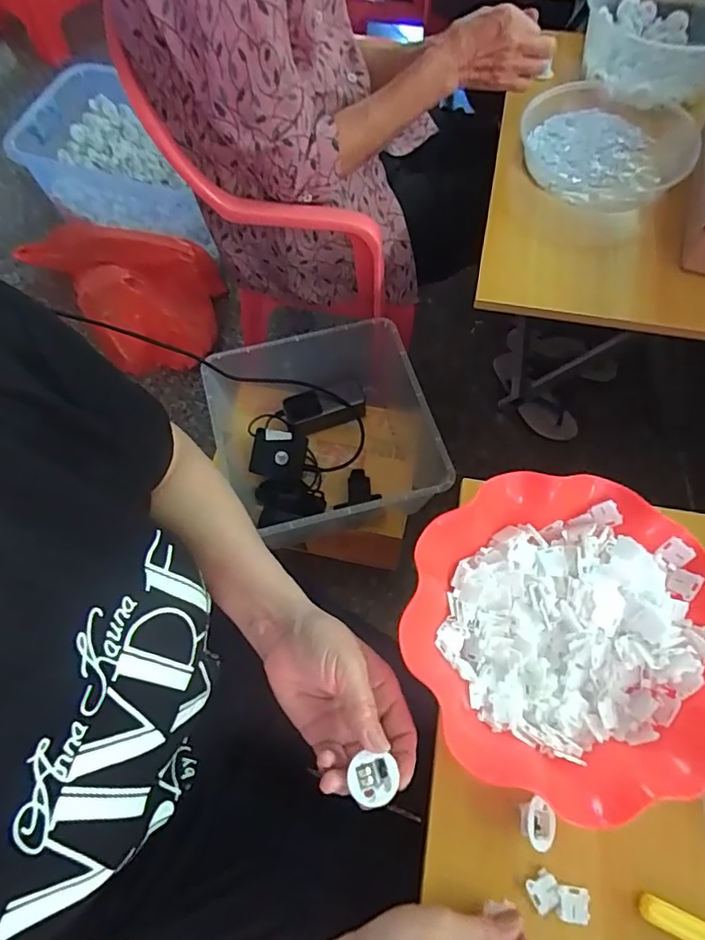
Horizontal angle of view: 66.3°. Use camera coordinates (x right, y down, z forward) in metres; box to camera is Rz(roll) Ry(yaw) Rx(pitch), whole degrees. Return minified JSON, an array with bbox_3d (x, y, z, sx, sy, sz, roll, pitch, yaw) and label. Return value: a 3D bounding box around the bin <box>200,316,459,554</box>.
[{"bbox_3d":[-0.032,-0.053,0.828,0.324,0.165,0.317,-12,65,-4],"label":"bin"}]

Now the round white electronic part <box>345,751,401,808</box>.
[{"bbox_3d":[0.013,0.199,0.346,0.030,0.005,0.028,-1,65,1],"label":"round white electronic part"}]

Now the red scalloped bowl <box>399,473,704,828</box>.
[{"bbox_3d":[0.152,0.115,0.395,0.214,0.060,0.216,-1,65,1],"label":"red scalloped bowl"}]

